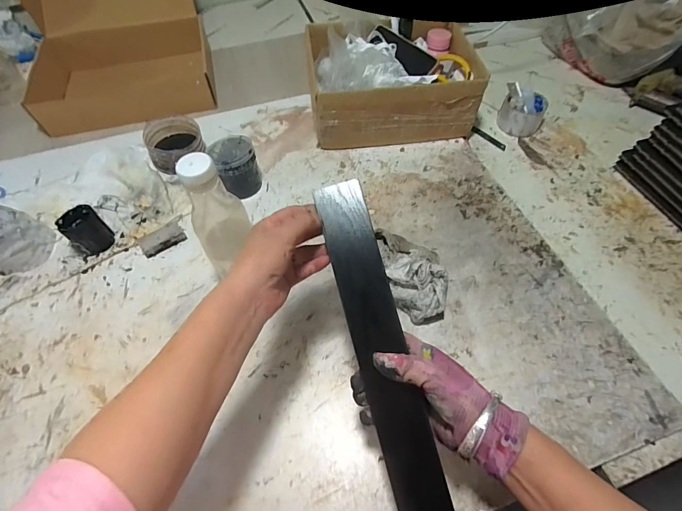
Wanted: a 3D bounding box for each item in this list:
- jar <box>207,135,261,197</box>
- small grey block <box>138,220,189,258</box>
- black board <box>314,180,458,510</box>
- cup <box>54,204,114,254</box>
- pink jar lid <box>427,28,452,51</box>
[{"bbox_3d":[-0.187,-0.159,0.644,0.081,0.088,0.090,-17,58,-9],"label":"jar"},{"bbox_3d":[-0.300,-0.028,0.607,0.070,0.019,0.042,-34,62,-18],"label":"small grey block"},{"bbox_3d":[0.044,0.104,0.347,0.050,0.011,0.363,-15,83,-1],"label":"black board"},{"bbox_3d":[-0.414,-0.039,0.593,0.056,0.060,0.055,-1,57,1],"label":"cup"},{"bbox_3d":[0.208,-0.460,0.768,0.050,0.025,0.041,14,59,11],"label":"pink jar lid"}]

